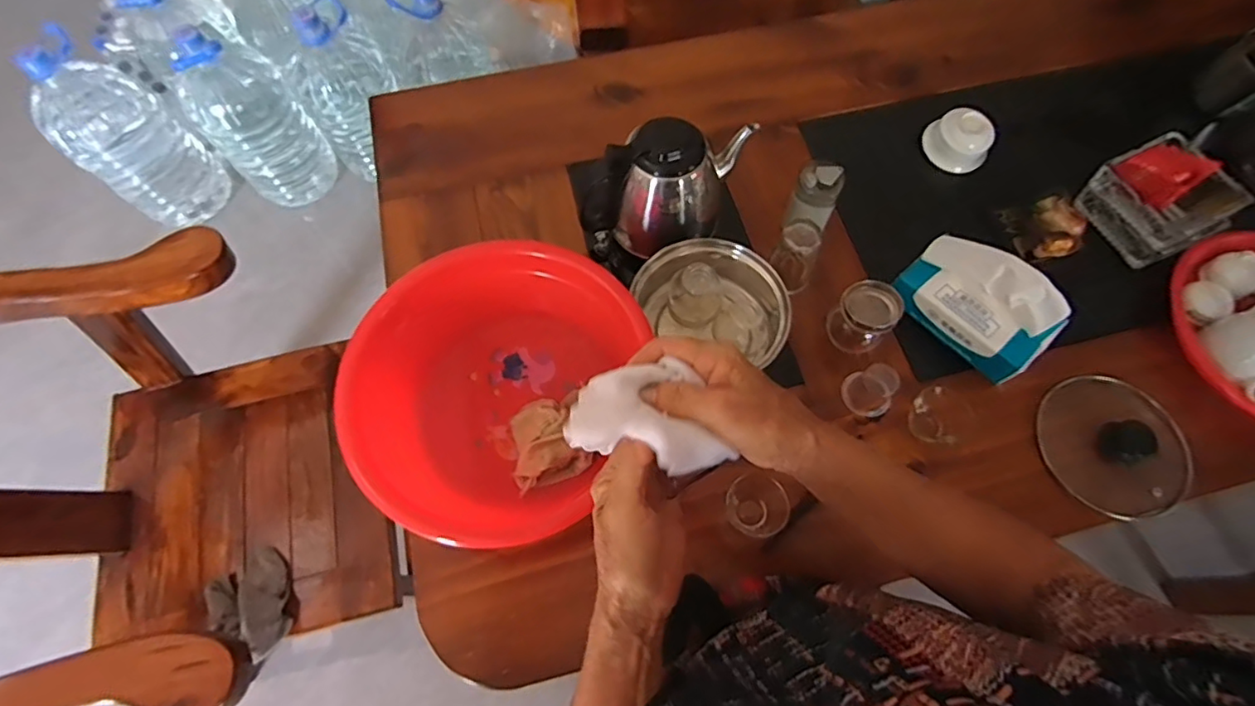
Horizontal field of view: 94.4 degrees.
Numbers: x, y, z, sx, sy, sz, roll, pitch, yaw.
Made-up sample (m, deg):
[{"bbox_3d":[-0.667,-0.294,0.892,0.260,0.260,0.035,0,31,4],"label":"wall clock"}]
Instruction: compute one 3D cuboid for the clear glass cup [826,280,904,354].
[{"bbox_3d":[0.261,-0.039,0.645,0.060,0.067,0.054,41,73,16],"label":"clear glass cup"}]

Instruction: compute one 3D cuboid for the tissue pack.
[{"bbox_3d":[0.380,-0.052,0.636,0.078,0.104,0.153,-37,71,-14],"label":"tissue pack"}]

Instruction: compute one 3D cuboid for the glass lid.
[{"bbox_3d":[0.519,0.092,0.609,0.155,0.036,0.146,0,67,0],"label":"glass lid"}]

